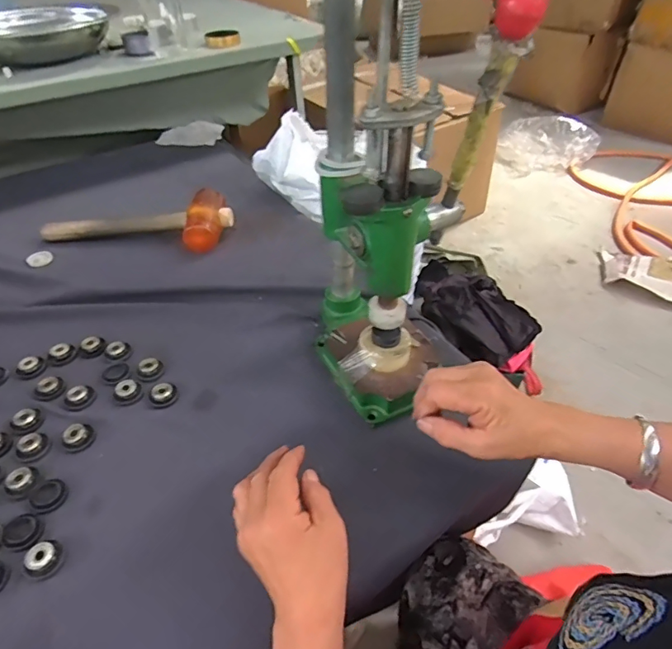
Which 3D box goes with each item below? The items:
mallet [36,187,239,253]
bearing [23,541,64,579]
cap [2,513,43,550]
[{"bbox_3d":[-0.317,-0.170,0.769,0.302,0.045,0.109,1,44,3],"label":"mallet"},{"bbox_3d":[-0.252,0.201,0.410,0.026,0.012,0.026,-1,43,1],"label":"bearing"},{"bbox_3d":[-0.282,0.186,0.430,0.032,0.004,0.029,23,49,24],"label":"cap"}]

